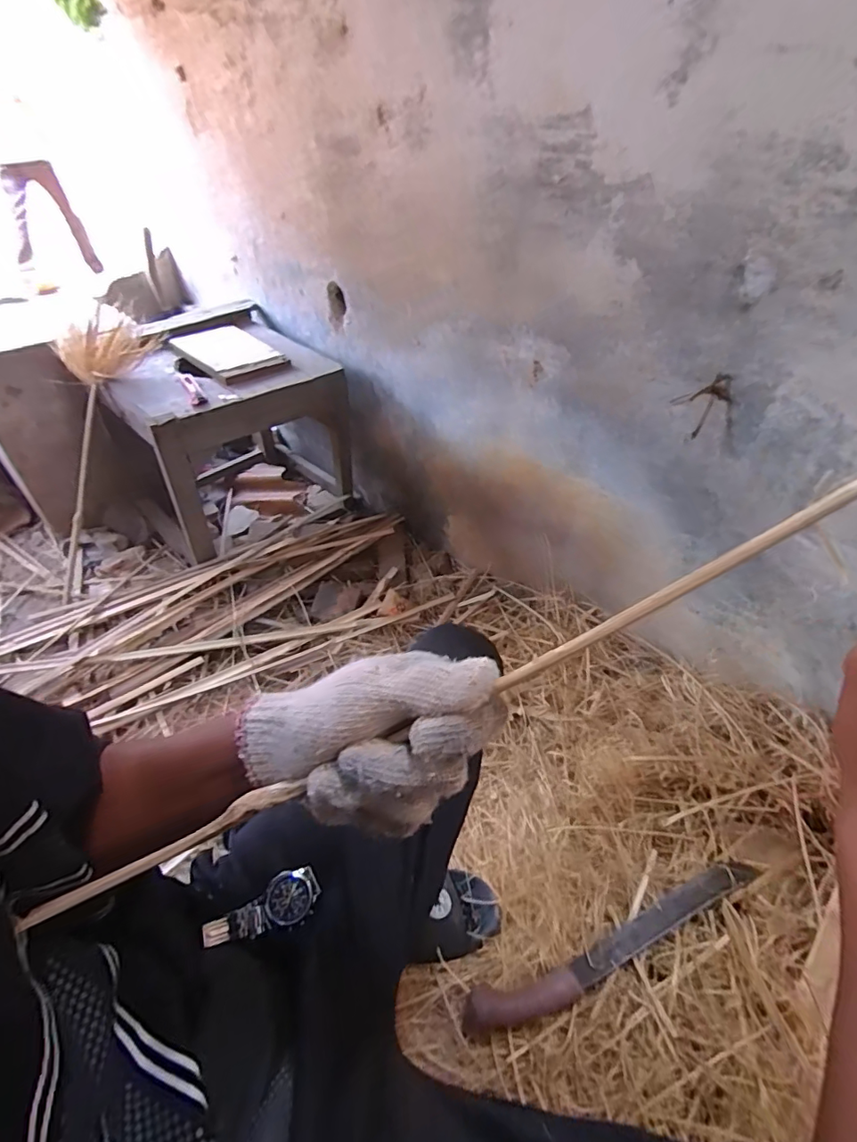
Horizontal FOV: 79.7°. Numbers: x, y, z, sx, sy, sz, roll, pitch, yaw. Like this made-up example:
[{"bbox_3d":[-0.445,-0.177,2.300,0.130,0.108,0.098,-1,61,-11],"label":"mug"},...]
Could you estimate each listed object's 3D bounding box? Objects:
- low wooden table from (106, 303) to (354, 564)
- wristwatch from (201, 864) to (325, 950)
[{"bbox_3d":[-0.485,-0.365,1.261,0.439,0.347,0.514,-28,49,-25],"label":"low wooden table"},{"bbox_3d":[-0.132,0.272,0.409,0.090,0.025,0.037,-8,39,-39],"label":"wristwatch"}]

